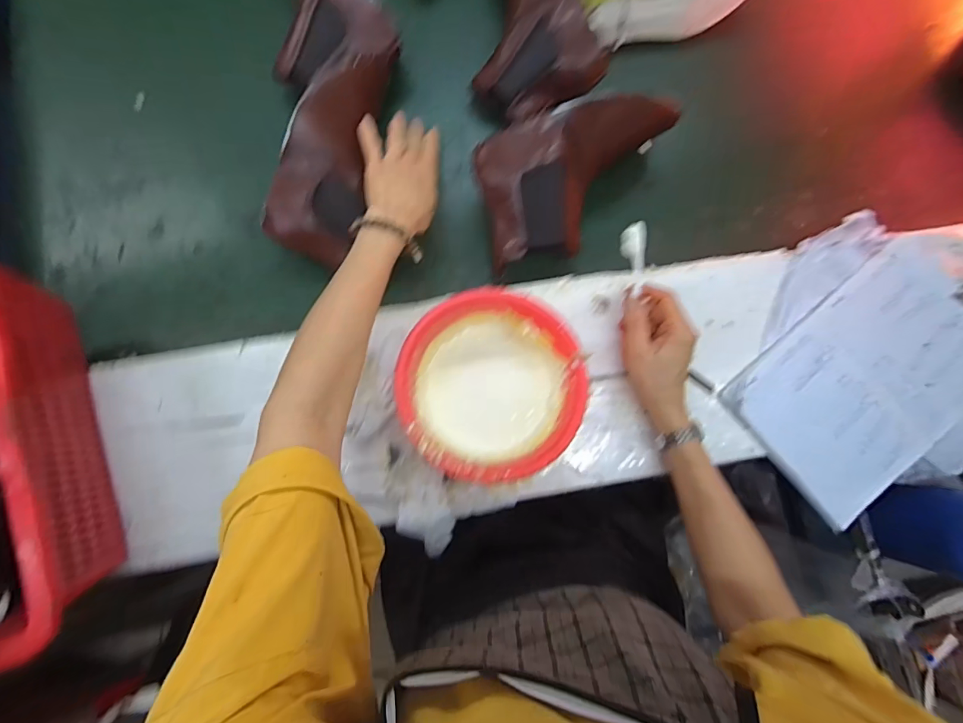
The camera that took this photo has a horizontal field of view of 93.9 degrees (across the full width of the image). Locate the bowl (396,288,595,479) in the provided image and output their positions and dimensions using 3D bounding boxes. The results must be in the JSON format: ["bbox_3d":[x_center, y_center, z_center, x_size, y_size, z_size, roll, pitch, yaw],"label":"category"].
[{"bbox_3d":[0.006,0.026,0.491,0.181,0.073,0.177,0,81,-1],"label":"bowl"}]

